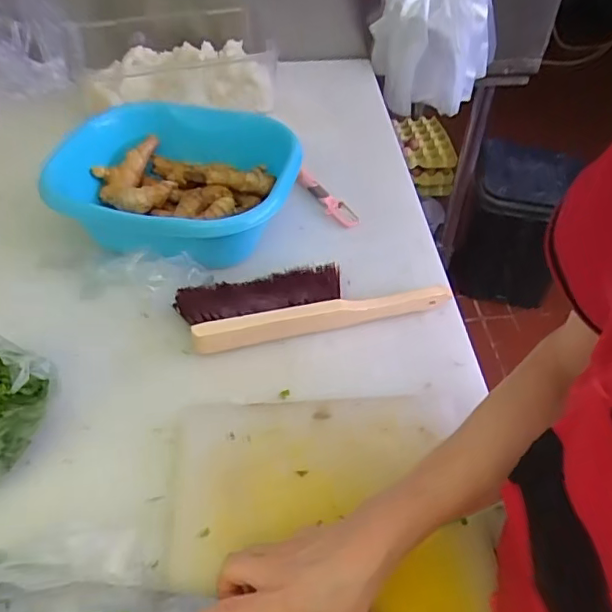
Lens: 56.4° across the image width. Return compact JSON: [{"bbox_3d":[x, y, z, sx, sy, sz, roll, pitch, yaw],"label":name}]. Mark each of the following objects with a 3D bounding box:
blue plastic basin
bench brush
[{"bbox_3d":[-0.175,-0.174,0.810,0.308,0.126,0.308,0,47,0],"label":"blue plastic basin"},{"bbox_3d":[0.008,-0.009,0.719,0.330,0.041,0.095,-10,48,-10],"label":"bench brush"}]

